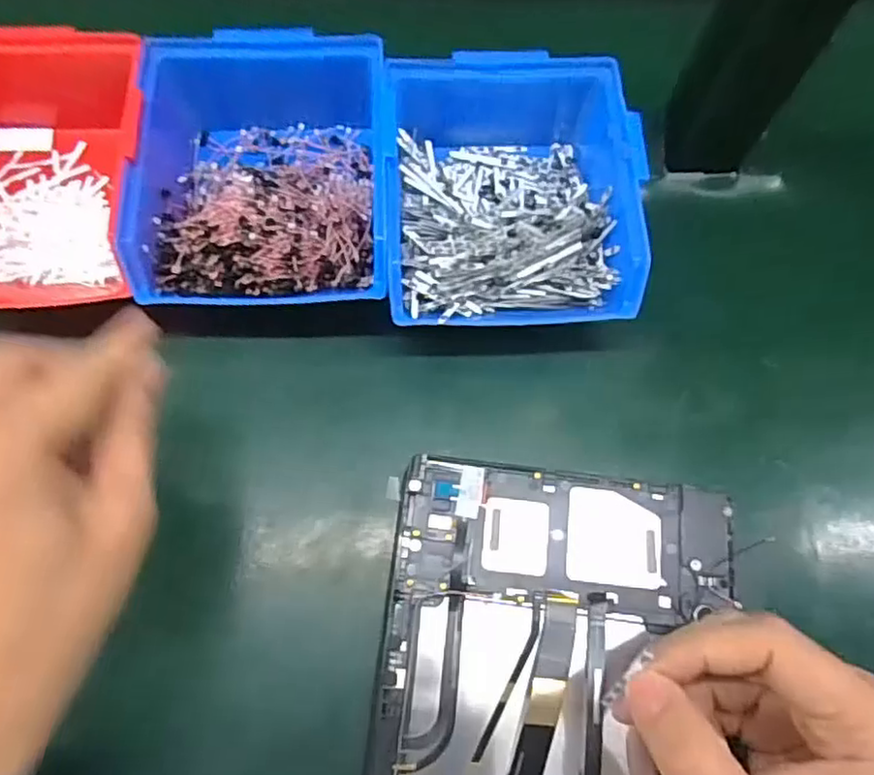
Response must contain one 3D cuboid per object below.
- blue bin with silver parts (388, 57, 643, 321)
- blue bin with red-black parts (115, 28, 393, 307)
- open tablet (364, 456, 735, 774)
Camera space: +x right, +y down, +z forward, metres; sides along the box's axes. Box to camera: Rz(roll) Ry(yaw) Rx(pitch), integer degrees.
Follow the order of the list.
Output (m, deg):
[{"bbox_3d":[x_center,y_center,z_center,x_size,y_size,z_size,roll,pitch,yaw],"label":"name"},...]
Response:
[{"bbox_3d":[0.035,-0.104,0.353,0.122,0.078,0.154,-2,70,-4],"label":"blue bin with silver parts"},{"bbox_3d":[-0.088,-0.118,0.341,0.123,0.060,0.164,-3,70,-4],"label":"blue bin with red-black parts"},{"bbox_3d":[0.047,0.152,0.267,0.148,0.014,0.237,7,68,0],"label":"open tablet"}]

